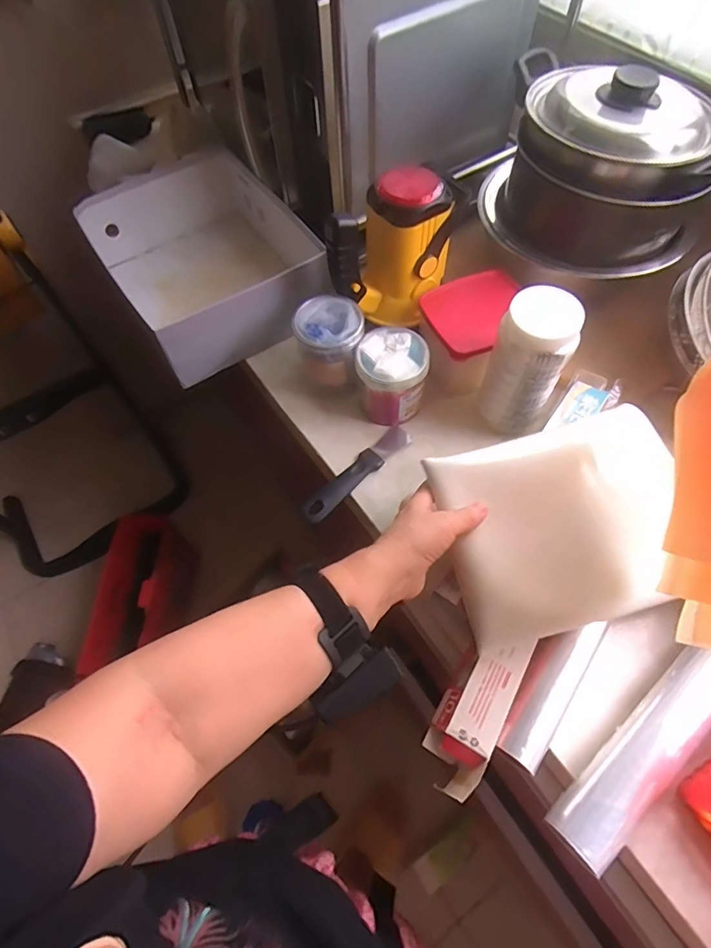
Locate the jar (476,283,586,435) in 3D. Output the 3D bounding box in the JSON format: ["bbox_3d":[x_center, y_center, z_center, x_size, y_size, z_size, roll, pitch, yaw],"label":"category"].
[{"bbox_3d":[0.186,-0.116,0.530,0.077,0.161,0.067,22,64,13],"label":"jar"}]

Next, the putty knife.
[{"bbox_3d":[0.004,-0.003,0.581,0.030,0.019,0.166,40,70,20],"label":"putty knife"}]

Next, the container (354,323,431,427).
[{"bbox_3d":[0.044,-0.117,0.594,0.086,0.086,0.091,8,62,6],"label":"container"}]

